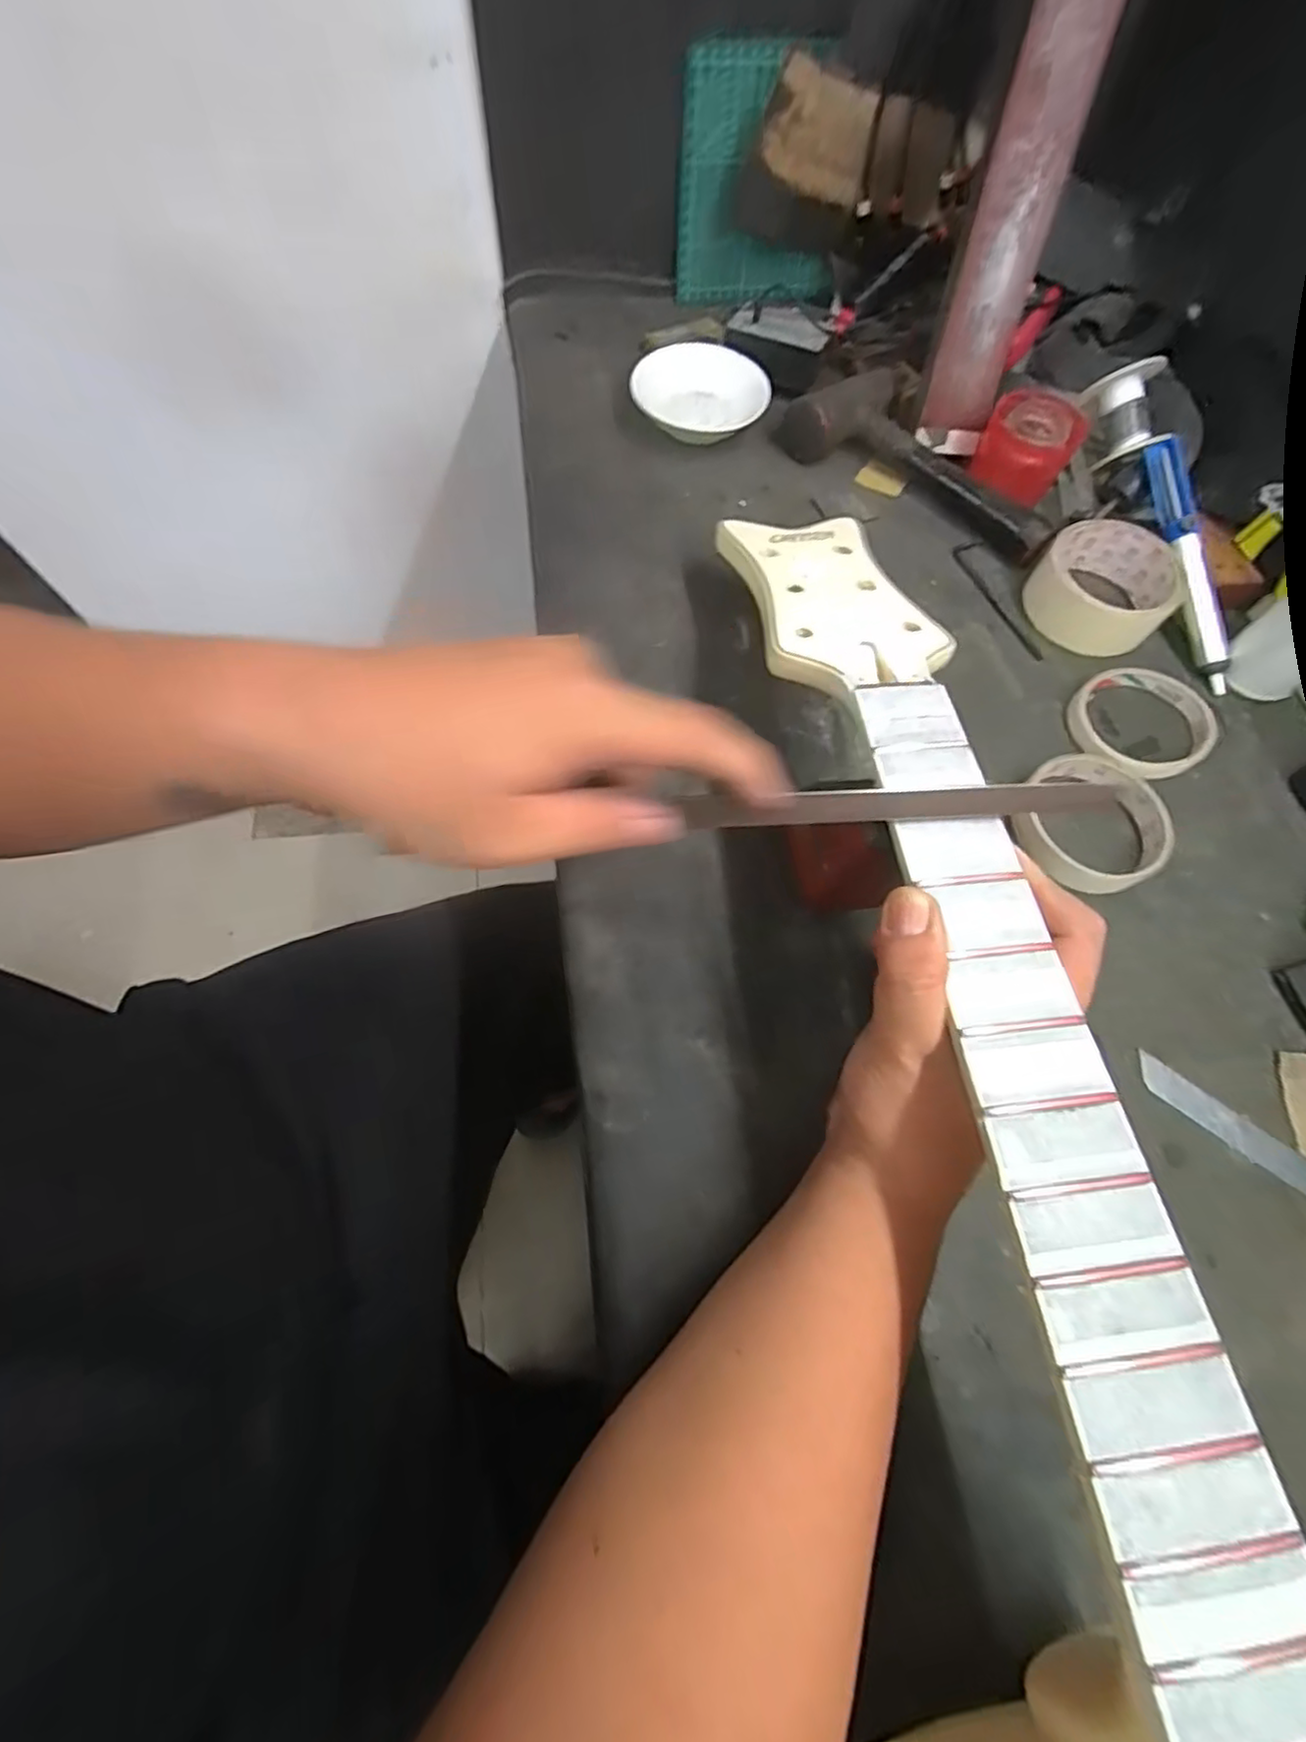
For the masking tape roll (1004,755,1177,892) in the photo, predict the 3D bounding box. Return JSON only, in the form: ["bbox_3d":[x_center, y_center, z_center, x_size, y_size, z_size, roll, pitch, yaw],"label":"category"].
[{"bbox_3d":[0.261,-0.031,0.380,0.096,0.014,0.082,-31,72,-15],"label":"masking tape roll"}]

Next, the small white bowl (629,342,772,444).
[{"bbox_3d":[0.037,-0.370,0.504,0.103,0.031,0.095,1,67,-2],"label":"small white bowl"}]

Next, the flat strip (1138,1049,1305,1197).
[{"bbox_3d":[0.296,0.131,0.325,0.102,0.004,0.020,36,70,12],"label":"flat strip"}]

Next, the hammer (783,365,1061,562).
[{"bbox_3d":[0.213,-0.324,0.495,0.222,0.032,0.104,33,69,11],"label":"hammer"}]

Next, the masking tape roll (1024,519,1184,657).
[{"bbox_3d":[0.312,-0.197,0.445,0.085,0.035,0.083,19,67,5],"label":"masking tape roll"}]

